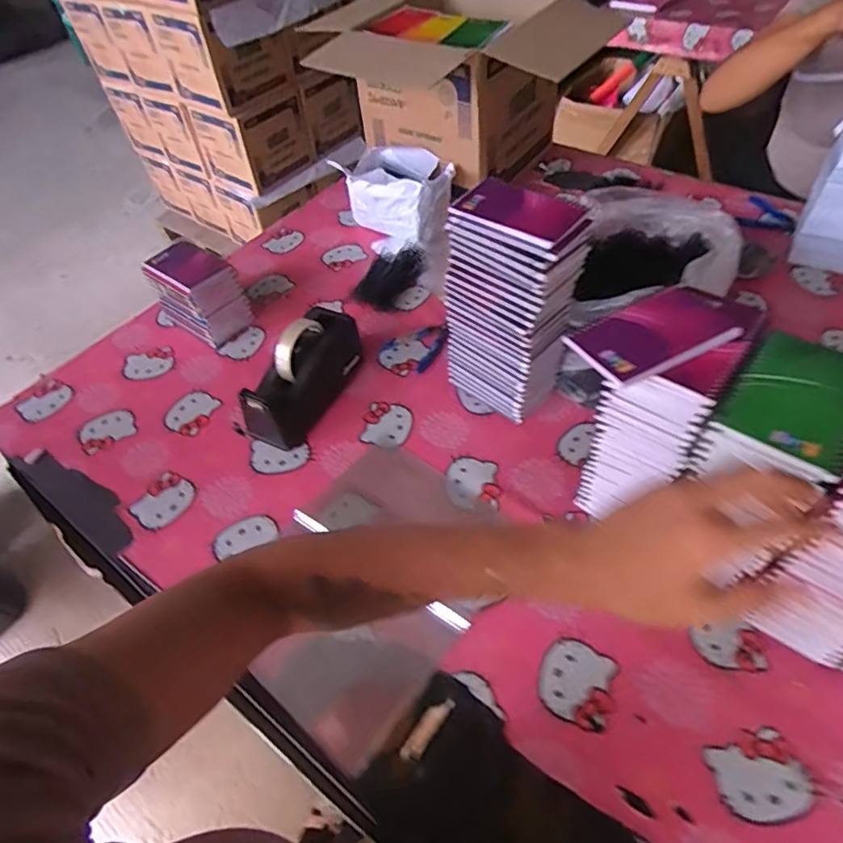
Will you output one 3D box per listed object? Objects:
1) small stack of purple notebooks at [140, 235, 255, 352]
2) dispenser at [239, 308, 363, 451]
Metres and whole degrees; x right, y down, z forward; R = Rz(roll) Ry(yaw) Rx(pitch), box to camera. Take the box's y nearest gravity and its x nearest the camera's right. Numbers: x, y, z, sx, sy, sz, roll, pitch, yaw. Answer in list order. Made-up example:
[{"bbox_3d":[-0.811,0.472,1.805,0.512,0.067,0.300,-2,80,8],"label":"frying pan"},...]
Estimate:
[{"bbox_3d":[-0.373,-0.211,0.927,0.146,0.118,0.110,33,61,28],"label":"small stack of purple notebooks"},{"bbox_3d":[-0.171,-0.069,0.796,0.076,0.125,0.207,21,56,21],"label":"dispenser"}]

